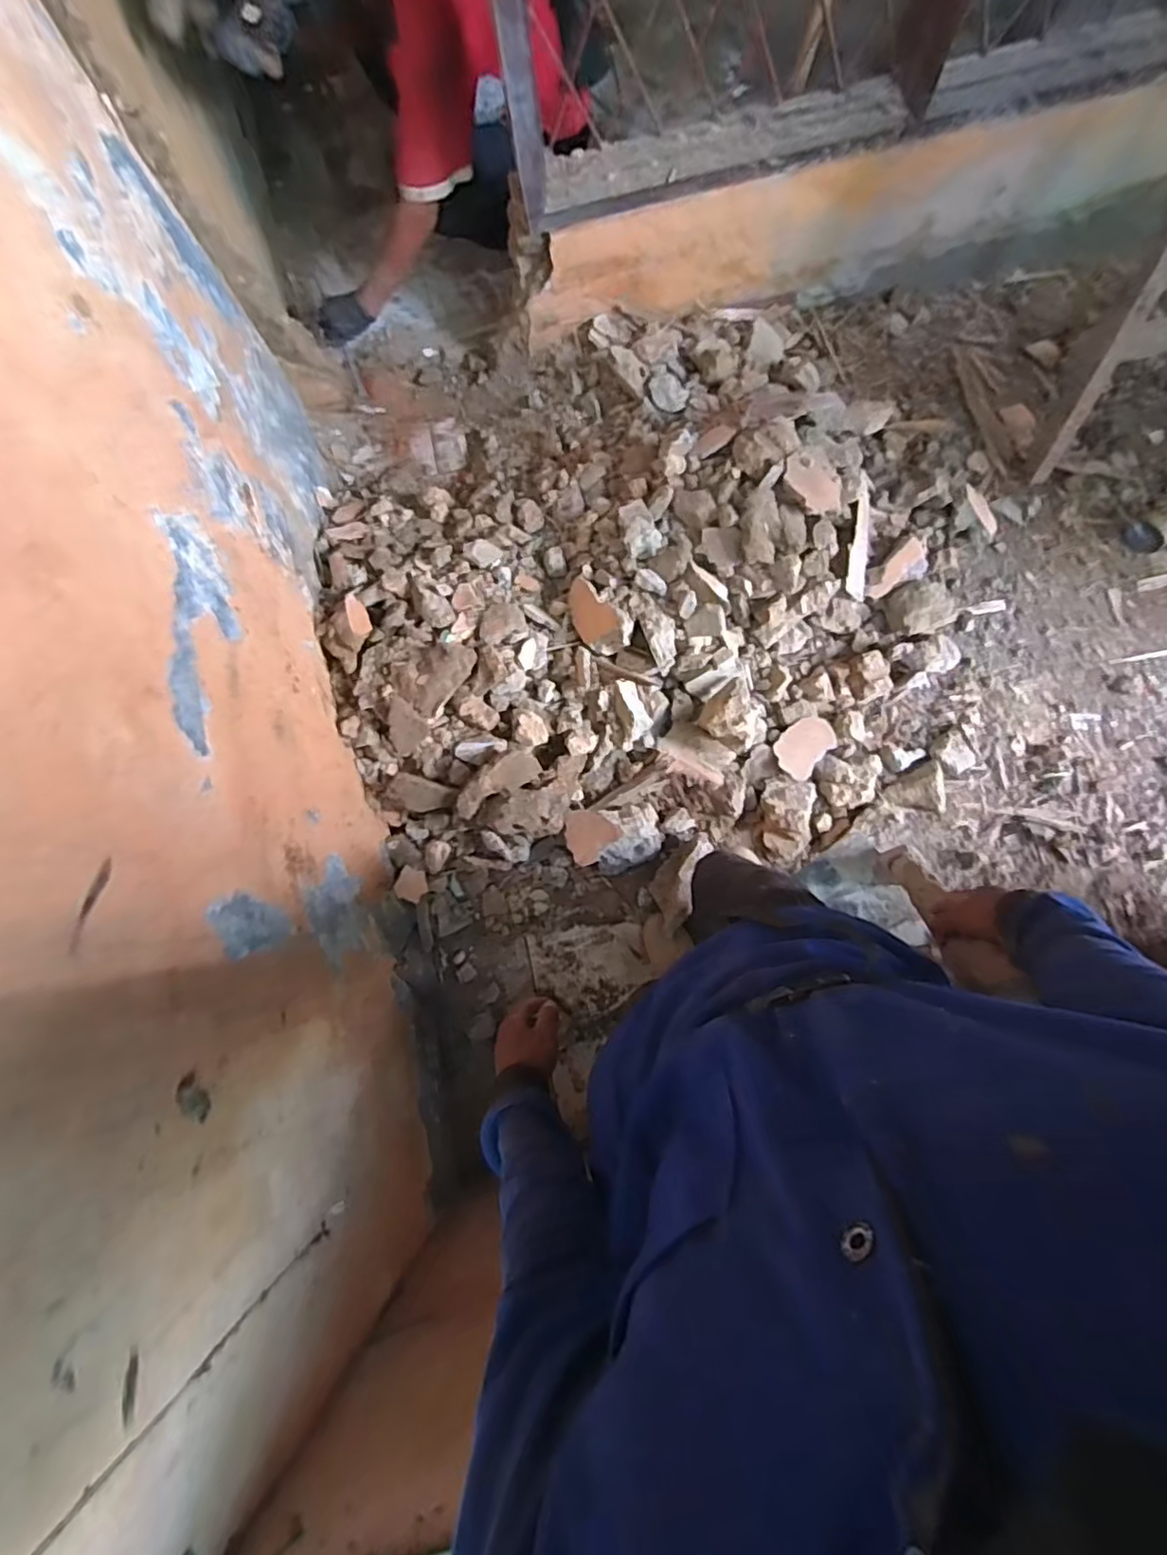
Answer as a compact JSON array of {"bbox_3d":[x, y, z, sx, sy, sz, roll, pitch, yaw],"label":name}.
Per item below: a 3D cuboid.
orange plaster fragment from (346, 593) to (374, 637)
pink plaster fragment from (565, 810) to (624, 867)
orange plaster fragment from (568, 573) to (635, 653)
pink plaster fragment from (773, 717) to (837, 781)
[{"bbox_3d":[-0.443,-0.326,1.282,0.035,0.040,0.111,-22,65,-3],"label":"orange plaster fragment"},{"bbox_3d":[0.007,0.113,1.322,0.102,0.019,0.108,44,97,2],"label":"pink plaster fragment"},{"bbox_3d":[0.026,-0.324,1.333,0.194,0.044,0.101,51,128,31],"label":"orange plaster fragment"},{"bbox_3d":[0.467,-0.068,1.392,0.096,0.020,0.161,31,63,28],"label":"pink plaster fragment"}]

